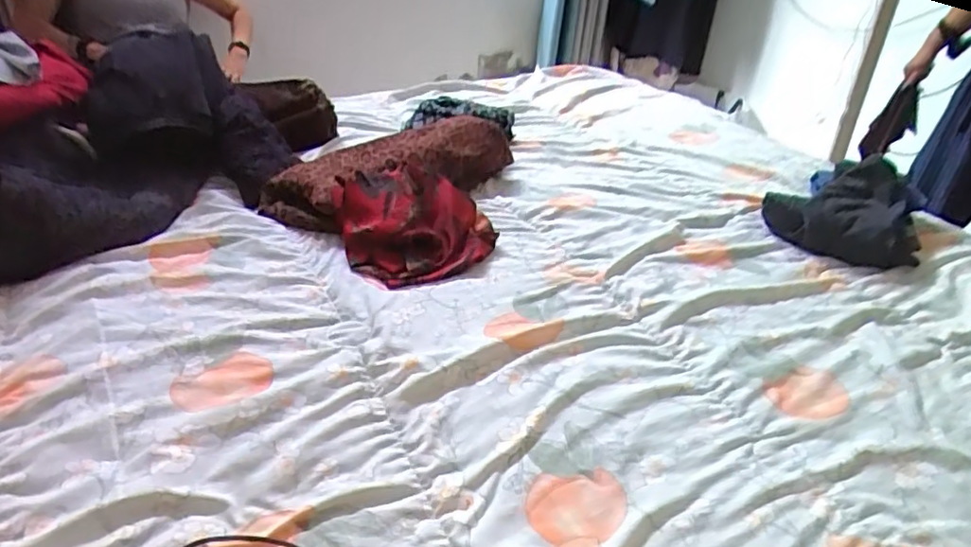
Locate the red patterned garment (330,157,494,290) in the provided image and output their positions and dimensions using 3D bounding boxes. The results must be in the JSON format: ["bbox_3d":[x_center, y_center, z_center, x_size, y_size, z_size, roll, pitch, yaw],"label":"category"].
[{"bbox_3d":[-0.120,-0.102,1.023,0.246,0.069,0.279,-12,40,-22],"label":"red patterned garment"}]

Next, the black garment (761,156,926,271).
[{"bbox_3d":[0.663,-0.126,1.129,0.246,0.090,0.250,21,40,20],"label":"black garment"}]

